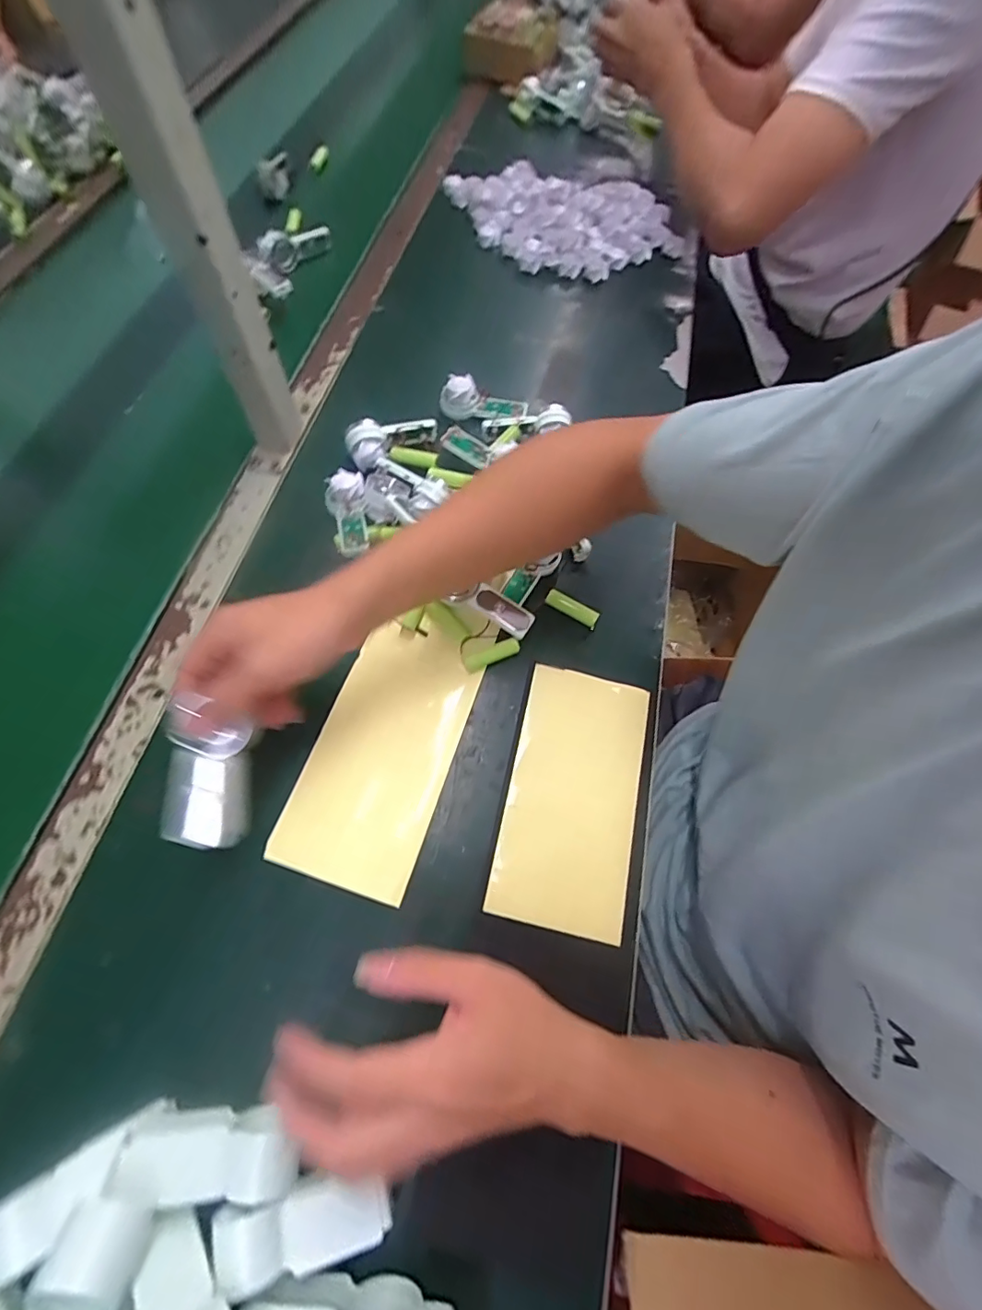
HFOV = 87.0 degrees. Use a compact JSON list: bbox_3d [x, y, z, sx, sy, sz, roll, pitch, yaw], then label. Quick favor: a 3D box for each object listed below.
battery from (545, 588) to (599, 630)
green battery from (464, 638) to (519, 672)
[{"bbox_3d":[0.075,-0.044,0.480,0.051,0.012,0.014,32,68,11],"label":"battery"},{"bbox_3d":[0.001,-0.002,0.455,0.050,0.013,0.015,-19,68,-11],"label":"green battery"}]

